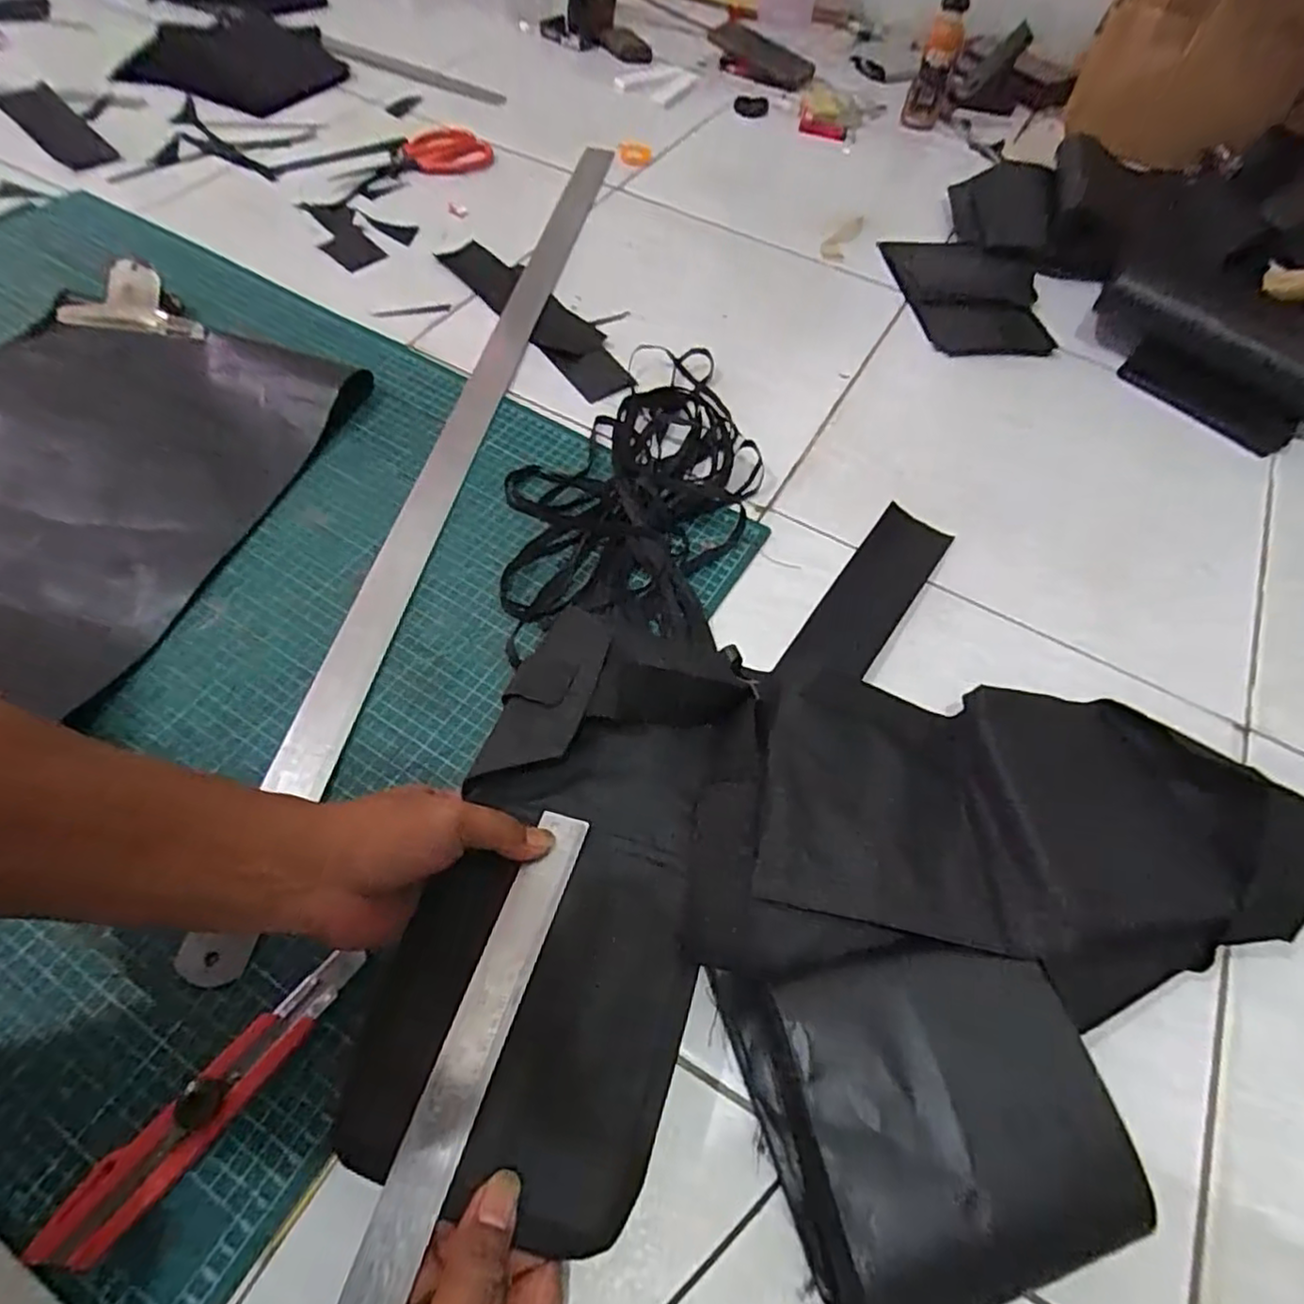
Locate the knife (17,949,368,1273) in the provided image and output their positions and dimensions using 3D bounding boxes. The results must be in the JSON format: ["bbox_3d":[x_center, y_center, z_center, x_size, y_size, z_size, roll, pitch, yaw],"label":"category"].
[{"bbox_3d":[-0.220,0.224,0.335,0.030,0.012,0.162,36,63,17],"label":"knife"}]

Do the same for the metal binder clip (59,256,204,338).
[{"bbox_3d":[-0.496,-0.335,0.632,0.140,0.042,0.052,6,58,0],"label":"metal binder clip"}]

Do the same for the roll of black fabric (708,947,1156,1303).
[{"bbox_3d":[0.137,0.228,0.340,0.169,0.051,0.152,-13,61,-12],"label":"roll of black fabric"}]

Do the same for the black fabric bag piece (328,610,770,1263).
[{"bbox_3d":[-0.031,0.120,0.370,0.166,0.028,0.306,14,59,4],"label":"black fabric bag piece"}]

